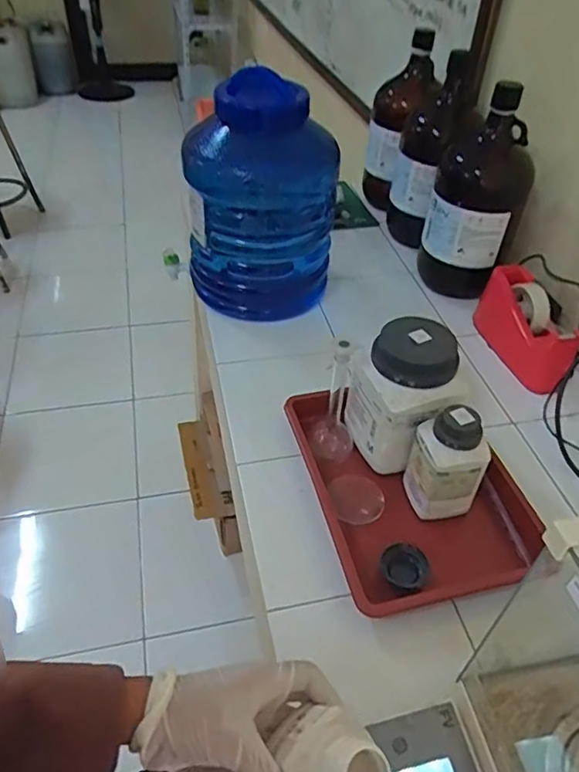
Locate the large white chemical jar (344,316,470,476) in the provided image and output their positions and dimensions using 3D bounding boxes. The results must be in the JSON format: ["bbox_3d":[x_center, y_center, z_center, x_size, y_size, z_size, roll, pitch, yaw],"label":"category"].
[{"bbox_3d":[0.138,0.008,0.720,0.106,0.179,0.125,-20,48,-23],"label":"large white chemical jar"}]

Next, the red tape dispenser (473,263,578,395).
[{"bbox_3d":[0.374,-0.087,0.910,0.061,0.111,0.228,-4,44,-8],"label":"red tape dispenser"}]

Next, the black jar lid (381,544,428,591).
[{"bbox_3d":[0.129,0.201,0.630,0.046,0.020,0.051,-19,48,-22],"label":"black jar lid"}]

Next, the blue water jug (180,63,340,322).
[{"bbox_3d":[-0.046,-0.301,0.941,0.226,0.329,0.199,1,43,-2],"label":"blue water jug"}]

